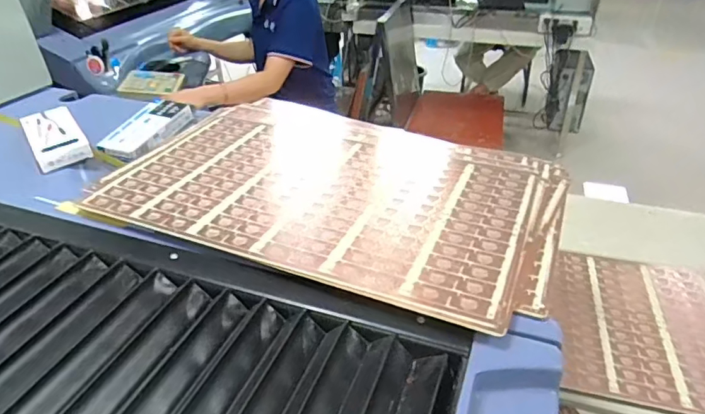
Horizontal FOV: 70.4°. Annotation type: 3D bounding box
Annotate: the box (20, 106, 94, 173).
[{"bbox_3d":[-0.453,-0.106,0.762,0.072,0.033,0.160,-23,38,-29],"label":"box"}]

